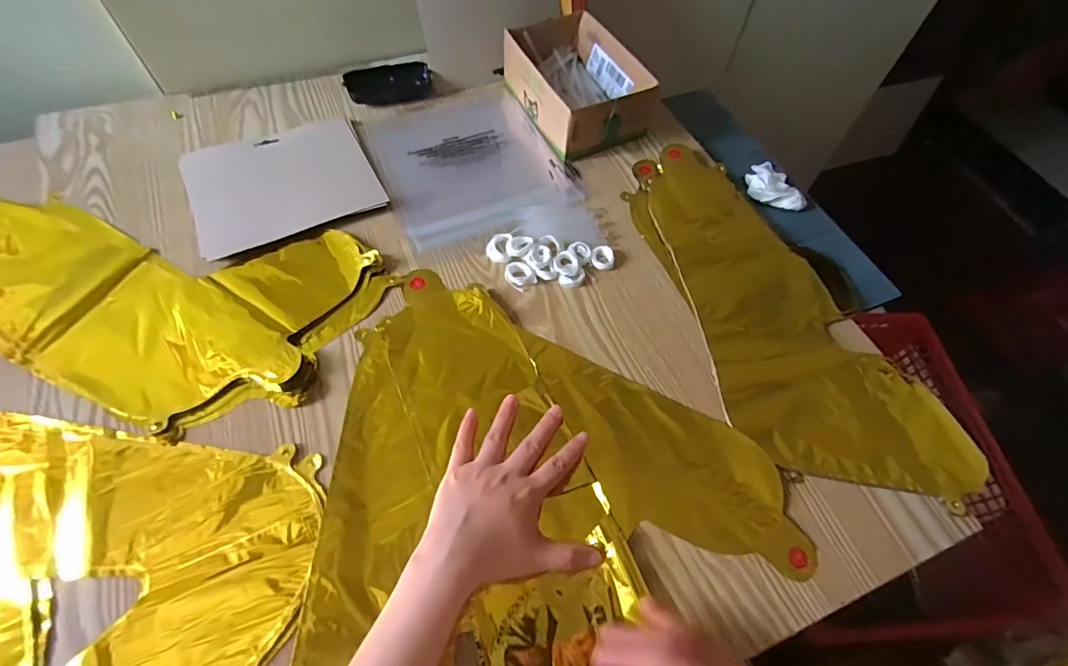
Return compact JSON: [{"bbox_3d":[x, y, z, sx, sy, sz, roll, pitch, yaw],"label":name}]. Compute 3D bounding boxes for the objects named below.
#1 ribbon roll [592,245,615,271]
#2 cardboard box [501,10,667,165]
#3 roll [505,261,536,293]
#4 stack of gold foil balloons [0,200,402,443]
[{"bbox_3d":[0.074,-0.080,0.515,0.025,0.008,0.028,10,59,3],"label":"ribbon roll"},{"bbox_3d":[0.055,-0.318,0.619,0.136,0.064,0.201,-21,62,-14],"label":"cardboard box"},{"bbox_3d":[-0.015,-0.059,0.500,0.026,0.006,0.033,-32,65,-19],"label":"roll"},{"bbox_3d":[-0.388,-0.053,0.479,0.431,0.013,0.229,19,60,9],"label":"stack of gold foil balloons"}]

